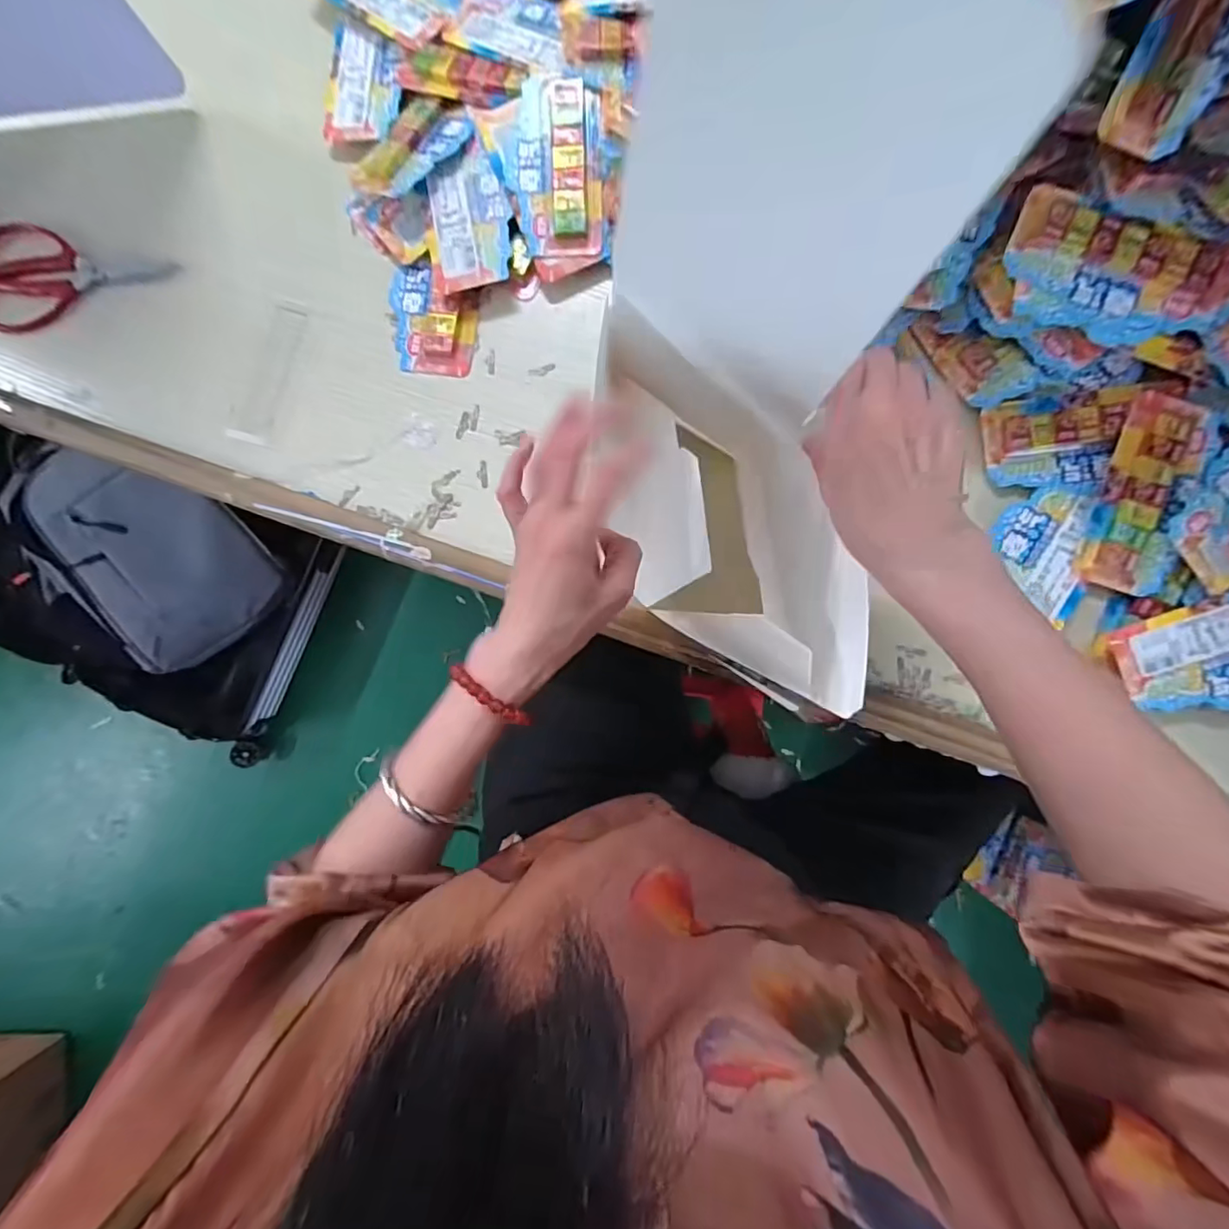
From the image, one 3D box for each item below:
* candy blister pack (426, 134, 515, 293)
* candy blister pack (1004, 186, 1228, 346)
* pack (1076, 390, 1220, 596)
[{"bbox_3d":[-0.120,-0.334,0.461,0.063,0.006,0.116,-9,86,4],"label":"candy blister pack"},{"bbox_3d":[0.353,-0.236,0.385,0.153,0.019,0.082,22,89,5],"label":"candy blister pack"},{"bbox_3d":[0.401,-0.090,0.414,0.060,0.015,0.144,17,88,5],"label":"pack"}]

